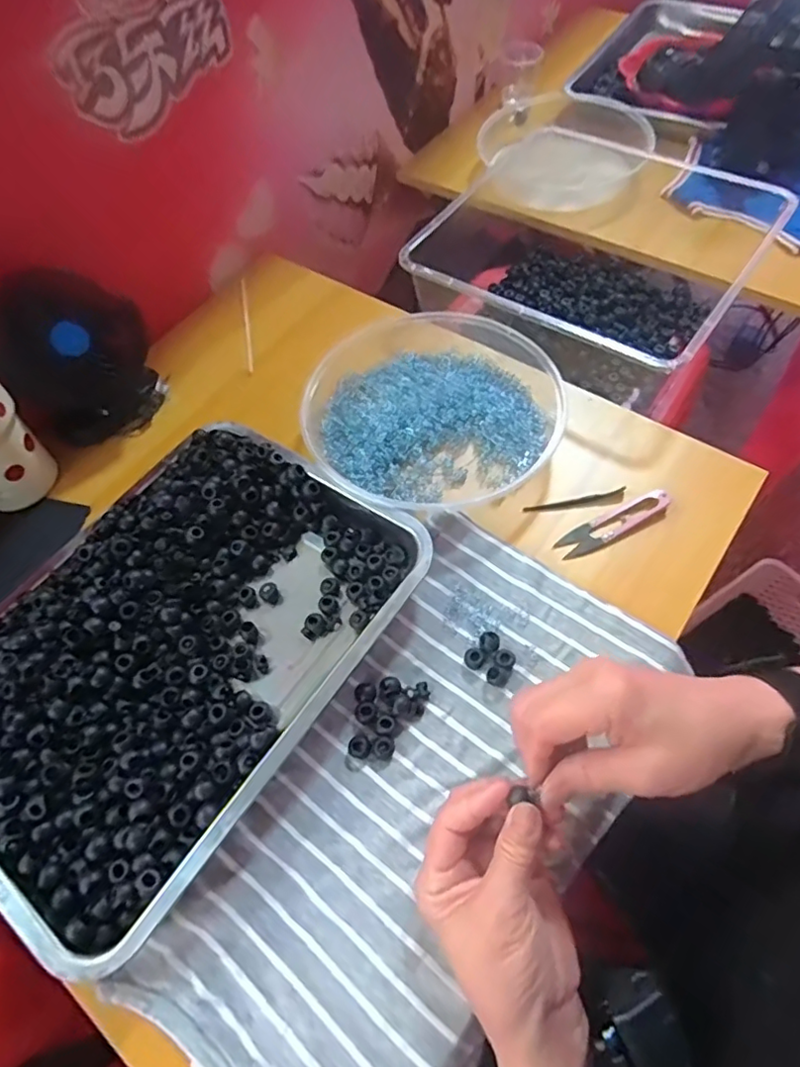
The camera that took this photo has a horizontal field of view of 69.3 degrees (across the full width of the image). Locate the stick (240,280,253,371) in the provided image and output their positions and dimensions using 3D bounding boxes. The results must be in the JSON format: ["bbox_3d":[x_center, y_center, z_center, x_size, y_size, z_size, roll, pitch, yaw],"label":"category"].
[{"bbox_3d":[-0.171,-0.239,0.642,0.007,0.004,0.167,-12,60,-3],"label":"stick"}]

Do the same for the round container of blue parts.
[{"bbox_3d":[0.026,-0.120,0.531,0.228,0.038,0.216,-2,60,3],"label":"round container of blue parts"}]

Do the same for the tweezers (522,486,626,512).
[{"bbox_3d":[0.149,-0.026,0.492,0.087,0.009,0.013,-9,60,-1],"label":"tweezers"}]

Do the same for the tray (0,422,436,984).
[{"bbox_3d":[-0.163,0.079,0.422,0.240,0.048,0.341,31,67,19],"label":"tray"}]

